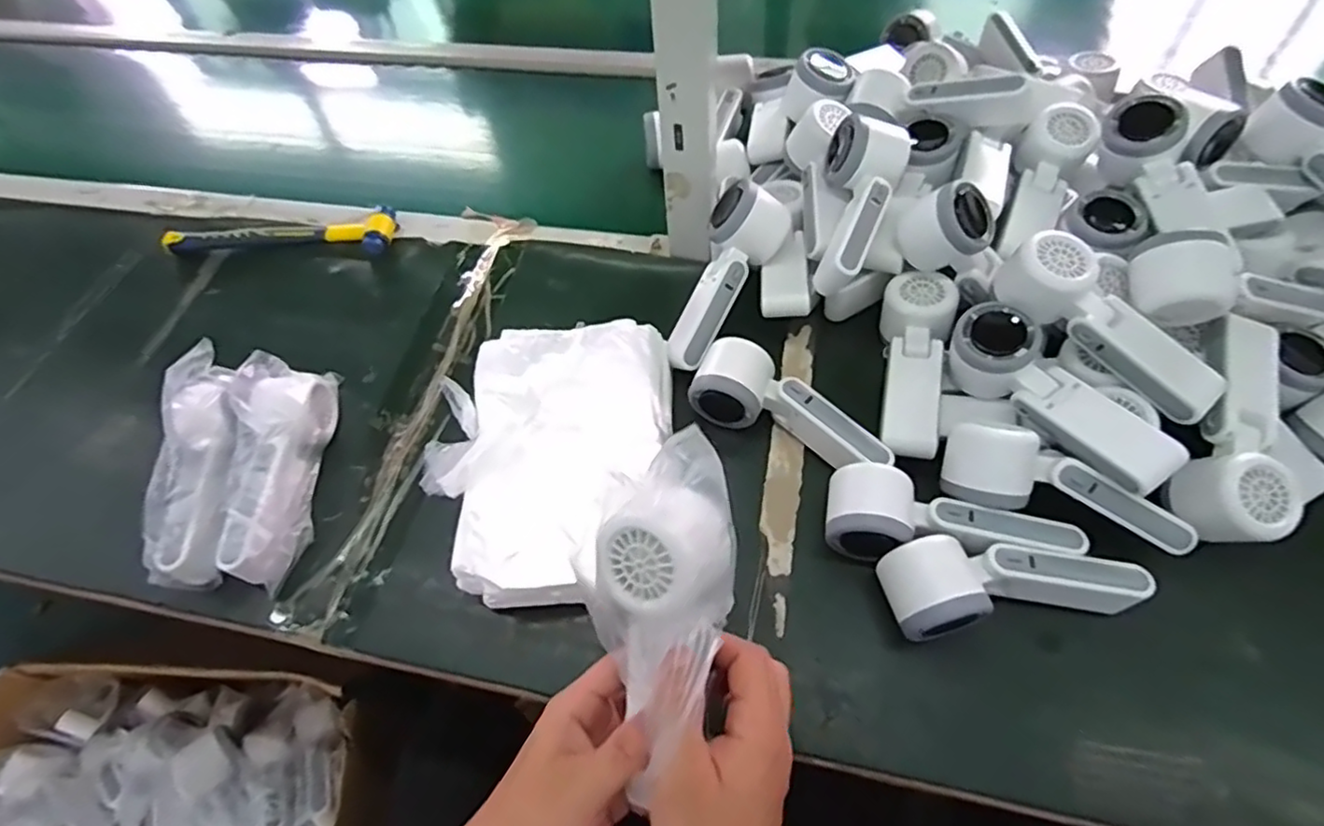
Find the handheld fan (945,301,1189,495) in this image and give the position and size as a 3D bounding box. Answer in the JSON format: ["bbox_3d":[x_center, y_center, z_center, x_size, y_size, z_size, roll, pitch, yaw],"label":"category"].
[{"bbox_3d":[0.280,-0.010,0.465,0.046,0.053,0.164,-31,61,-15],"label":"handheld fan"}]

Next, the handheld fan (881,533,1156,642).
[{"bbox_3d":[0.231,0.109,0.430,0.162,0.055,0.057,-9,58,-1],"label":"handheld fan"}]

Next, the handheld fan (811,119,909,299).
[{"bbox_3d":[0.160,-0.173,0.542,0.063,0.049,0.148,15,75,13],"label":"handheld fan"}]

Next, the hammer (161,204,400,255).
[{"bbox_3d":[-0.402,-0.191,0.690,0.236,0.025,0.057,0,58,4],"label":"hammer"}]

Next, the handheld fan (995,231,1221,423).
[{"bbox_3d":[0.324,-0.064,0.475,0.058,0.045,0.165,-41,78,-18],"label":"handheld fan"}]

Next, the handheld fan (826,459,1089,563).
[{"bbox_3d":[0.200,0.084,0.454,0.164,0.051,0.062,9,59,10],"label":"handheld fan"}]

